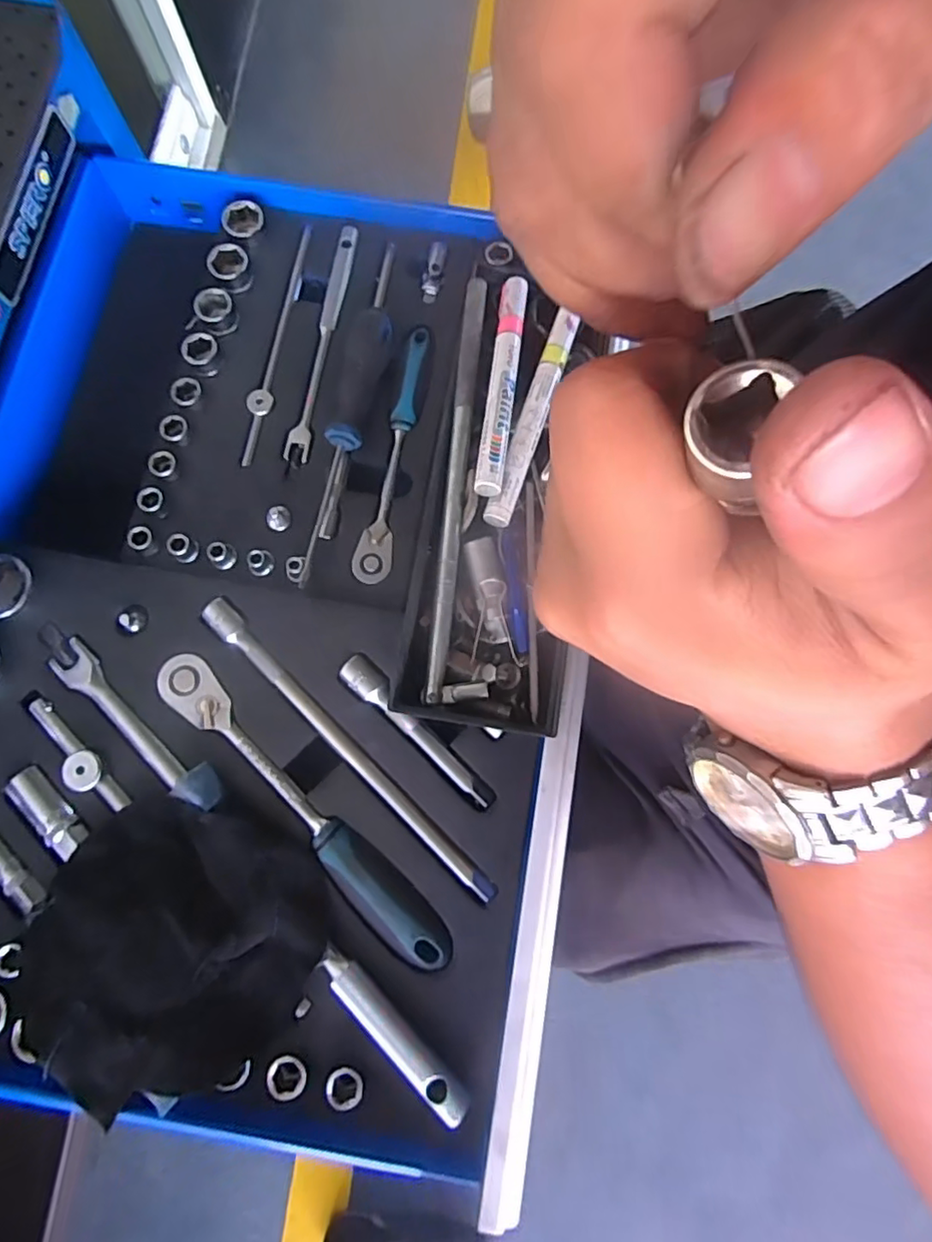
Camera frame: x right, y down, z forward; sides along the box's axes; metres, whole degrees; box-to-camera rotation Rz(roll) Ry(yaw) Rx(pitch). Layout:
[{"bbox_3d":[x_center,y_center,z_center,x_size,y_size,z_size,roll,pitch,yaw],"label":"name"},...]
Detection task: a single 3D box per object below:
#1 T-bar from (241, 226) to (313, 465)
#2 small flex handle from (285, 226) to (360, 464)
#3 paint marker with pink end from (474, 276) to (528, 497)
[{"bbox_3d":[-0.136,-0.200,0.424,0.017,0.013,0.191,8,77,1],"label":"T-bar"},{"bbox_3d":[-0.102,-0.200,0.422,0.016,0.016,0.181,10,77,1],"label":"small flex handle"},{"bbox_3d":[0.022,-0.139,0.343,0.016,0.013,0.142,8,77,1],"label":"paint marker with pink end"}]

